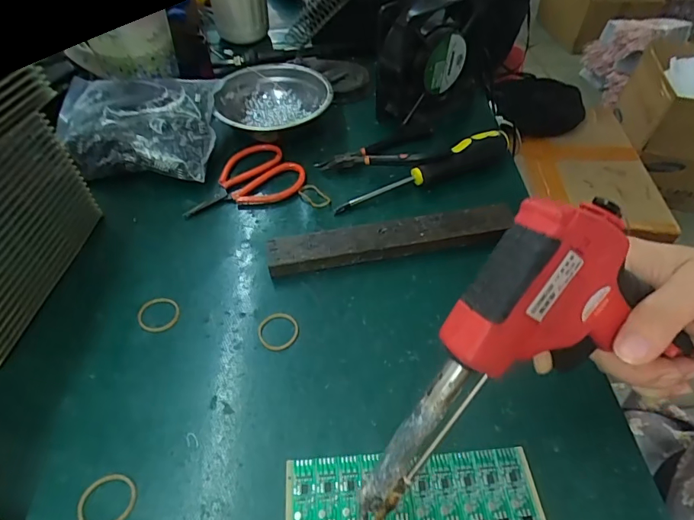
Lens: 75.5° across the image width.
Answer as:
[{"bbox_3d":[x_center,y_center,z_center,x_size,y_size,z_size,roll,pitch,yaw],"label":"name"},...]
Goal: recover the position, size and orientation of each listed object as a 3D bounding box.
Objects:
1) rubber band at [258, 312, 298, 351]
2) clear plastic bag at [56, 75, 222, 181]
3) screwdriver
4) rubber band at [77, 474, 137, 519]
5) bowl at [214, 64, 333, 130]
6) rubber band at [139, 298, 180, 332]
[{"bbox_3d":[-0.051,0.052,0.329,0.030,0.004,0.031,0,49,0],"label":"rubber band"},{"bbox_3d":[-0.213,-0.128,0.441,0.163,0.058,0.107,0,49,0],"label":"clear plastic bag"},{"bbox_3d":[0.076,-0.082,0.418,0.180,0.036,0.024,-19,52,-16],"label":"screwdriver"},{"bbox_3d":[-0.137,0.137,0.254,0.031,0.004,0.029,-2,49,-2],"label":"rubber band"},{"bbox_3d":[-0.079,-0.177,0.492,0.117,0.037,0.117,0,49,0],"label":"bowl"},{"bbox_3d":[-0.143,0.041,0.339,0.030,0.004,0.030,0,49,0],"label":"rubber band"}]

